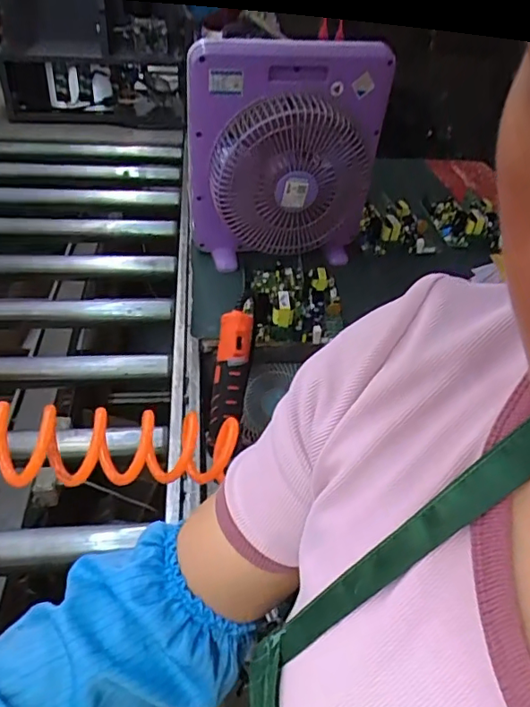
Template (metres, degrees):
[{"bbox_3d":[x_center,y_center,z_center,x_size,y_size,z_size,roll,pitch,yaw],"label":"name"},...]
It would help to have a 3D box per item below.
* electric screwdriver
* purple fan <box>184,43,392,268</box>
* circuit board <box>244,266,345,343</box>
[{"bbox_3d":[-0.050,0.038,0.717,0.046,0.187,0.035,12,10,5],"label":"electric screwdriver"},{"bbox_3d":[0.040,-0.320,0.903,0.321,0.334,0.136,-12,44,-21],"label":"purple fan"},{"bbox_3d":[0.045,-0.093,0.889,0.155,0.046,0.187,0,41,-5],"label":"circuit board"}]

